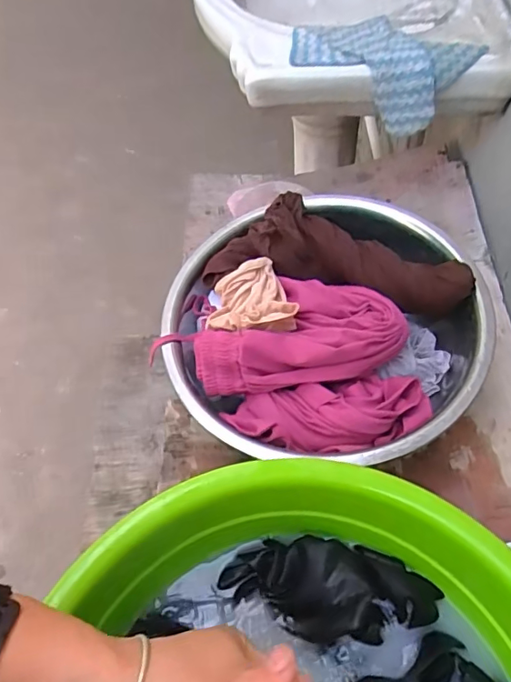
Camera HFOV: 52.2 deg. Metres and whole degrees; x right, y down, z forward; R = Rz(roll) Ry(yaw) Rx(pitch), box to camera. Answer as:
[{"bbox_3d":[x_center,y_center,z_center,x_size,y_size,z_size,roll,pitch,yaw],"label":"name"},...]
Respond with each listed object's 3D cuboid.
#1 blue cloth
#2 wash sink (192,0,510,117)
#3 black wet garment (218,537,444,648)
[{"bbox_3d":[0.153,-0.327,0.636,0.207,0.078,0.107,14,55,14],"label":"blue cloth"},{"bbox_3d":[0.102,-0.472,0.753,0.349,0.158,0.504,-8,53,-2],"label":"wash sink"},{"bbox_3d":[0.062,0.211,0.445,0.178,0.025,0.077,0,53,4],"label":"black wet garment"}]

